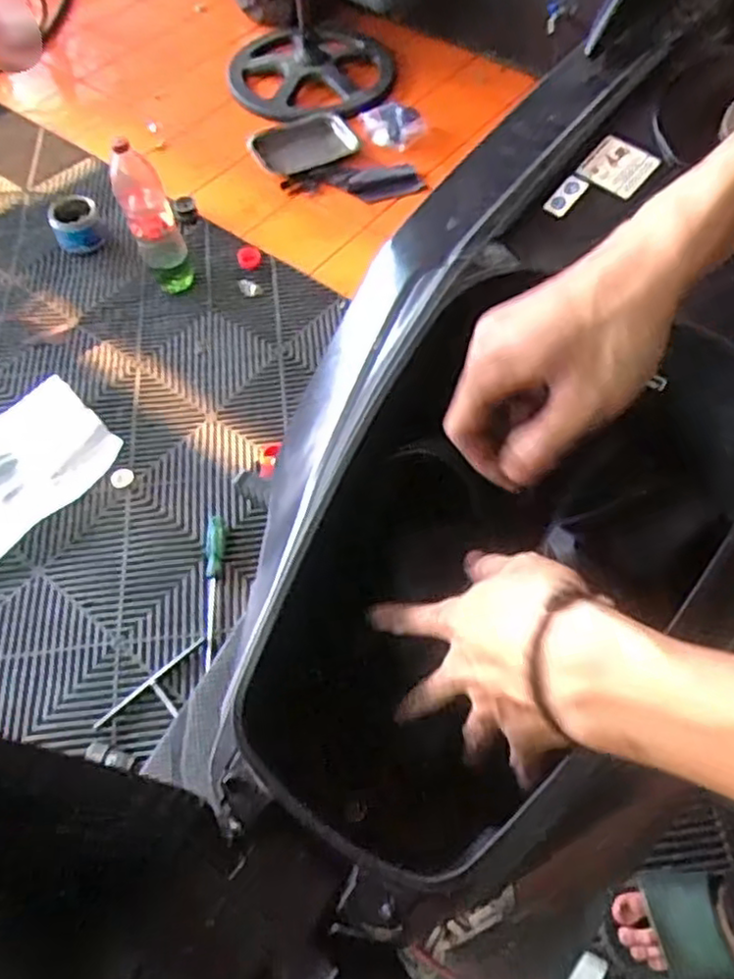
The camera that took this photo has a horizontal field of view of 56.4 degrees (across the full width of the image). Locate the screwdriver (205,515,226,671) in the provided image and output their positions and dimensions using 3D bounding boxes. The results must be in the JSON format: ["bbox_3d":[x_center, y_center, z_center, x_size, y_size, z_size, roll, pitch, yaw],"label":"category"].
[{"bbox_3d":[-0.250,0.160,1.103,0.032,0.036,0.242,-1,74,1],"label":"screwdriver"}]

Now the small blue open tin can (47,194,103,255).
[{"bbox_3d":[-0.636,-0.582,1.500,0.104,0.084,0.098,-1,60,1],"label":"small blue open tin can"}]

